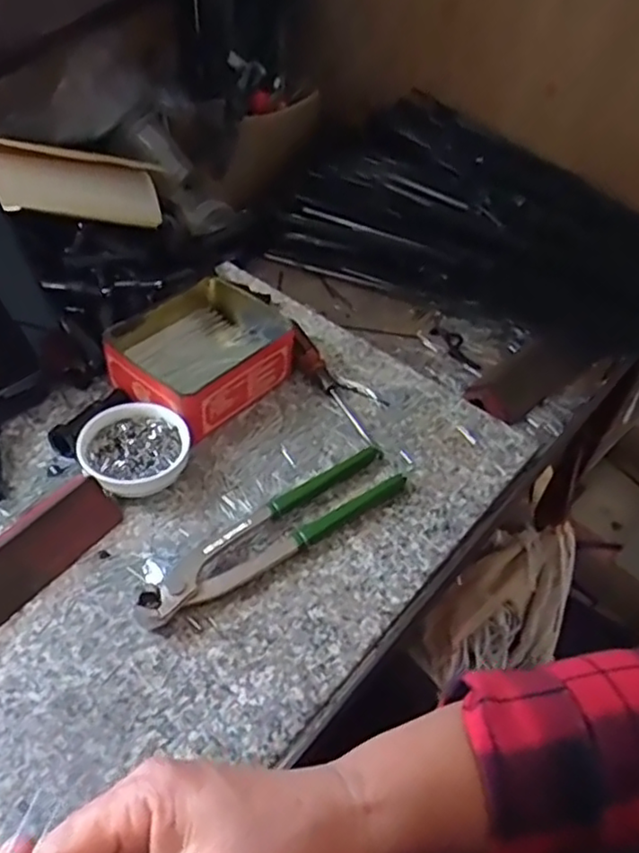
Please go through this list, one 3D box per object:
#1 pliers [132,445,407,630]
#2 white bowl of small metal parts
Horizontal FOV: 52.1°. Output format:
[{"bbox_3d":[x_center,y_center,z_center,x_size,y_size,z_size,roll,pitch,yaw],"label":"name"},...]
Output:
[{"bbox_3d":[-0.029,0.064,0.426,0.198,0.015,0.045,-27,55,-28],"label":"pliers"},{"bbox_3d":[-0.127,0.018,0.450,0.070,0.025,0.068,4,46,-4],"label":"white bowl of small metal parts"}]

